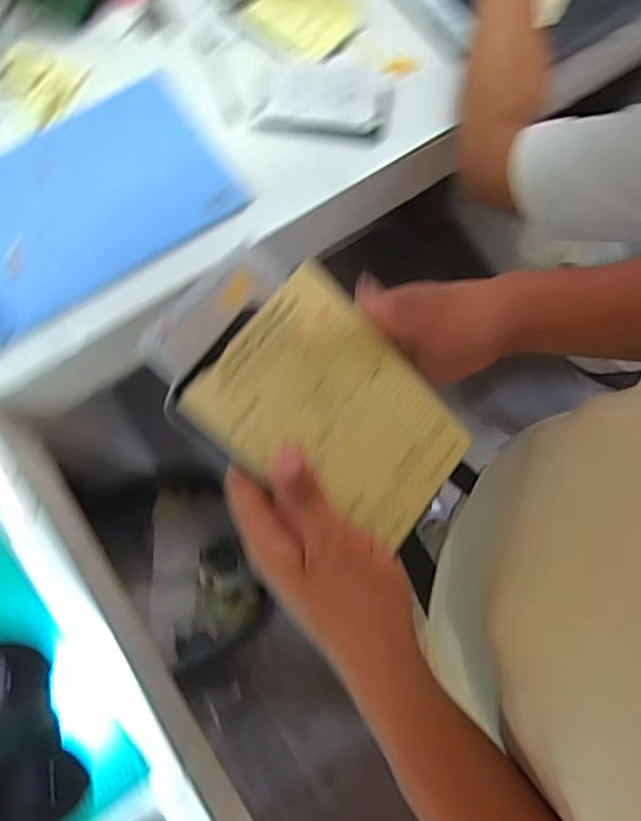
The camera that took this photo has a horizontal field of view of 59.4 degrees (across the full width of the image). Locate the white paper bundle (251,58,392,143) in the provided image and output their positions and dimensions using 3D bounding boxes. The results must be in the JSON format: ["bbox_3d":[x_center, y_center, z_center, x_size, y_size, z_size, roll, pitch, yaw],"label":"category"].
[{"bbox_3d":[0.005,-0.381,0.693,0.158,0.024,0.098,10,77,1],"label":"white paper bundle"}]

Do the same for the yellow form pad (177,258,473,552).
[{"bbox_3d":[0.012,0.005,0.319,0.151,0.010,0.107,45,74,-18],"label":"yellow form pad"}]

